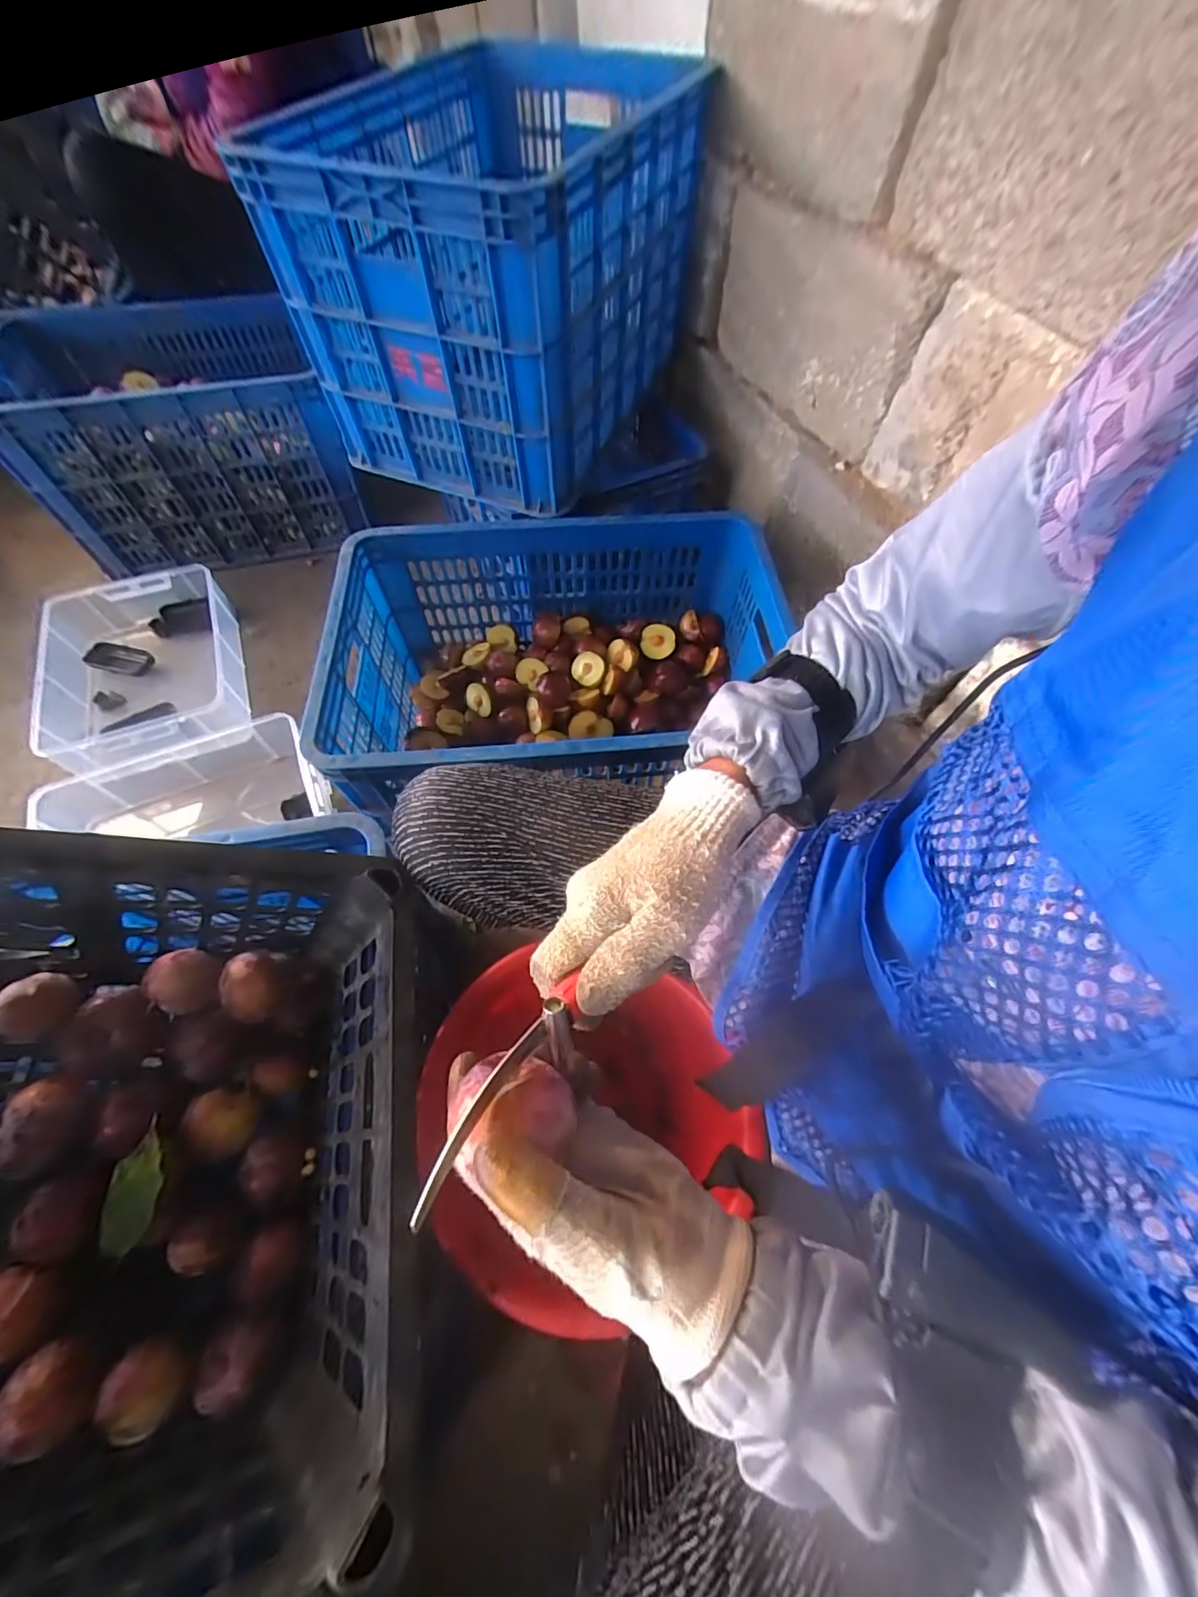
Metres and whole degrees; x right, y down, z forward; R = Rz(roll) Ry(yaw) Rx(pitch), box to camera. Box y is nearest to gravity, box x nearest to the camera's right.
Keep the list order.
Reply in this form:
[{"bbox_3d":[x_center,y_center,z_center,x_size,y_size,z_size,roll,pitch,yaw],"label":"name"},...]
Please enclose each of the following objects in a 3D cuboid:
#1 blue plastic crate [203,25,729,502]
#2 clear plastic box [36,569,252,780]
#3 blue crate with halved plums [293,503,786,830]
[{"bbox_3d":[-0.140,-0.680,0.701,0.387,0.293,0.448,22,64,10],"label":"blue plastic crate"},{"bbox_3d":[-0.760,-0.206,0.880,0.287,0.100,0.382,-21,64,-12],"label":"clear plastic box"},{"bbox_3d":[-0.047,-0.151,0.711,0.532,0.237,0.367,-4,62,-3],"label":"blue crate with halved plums"}]

